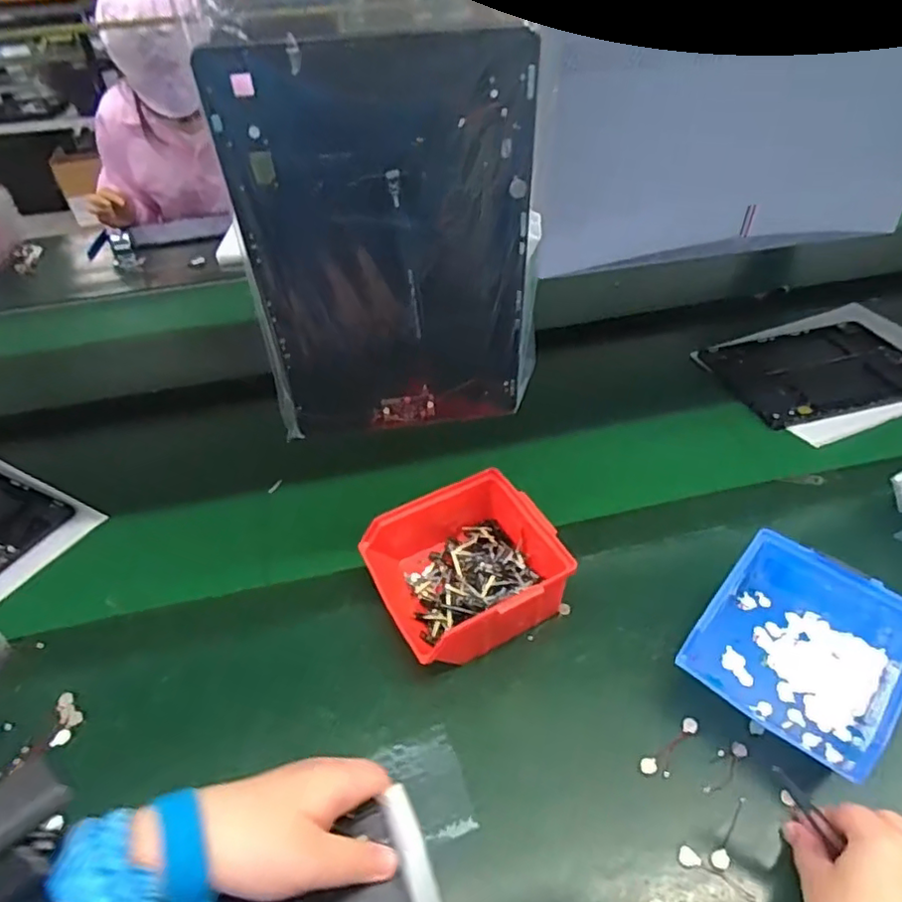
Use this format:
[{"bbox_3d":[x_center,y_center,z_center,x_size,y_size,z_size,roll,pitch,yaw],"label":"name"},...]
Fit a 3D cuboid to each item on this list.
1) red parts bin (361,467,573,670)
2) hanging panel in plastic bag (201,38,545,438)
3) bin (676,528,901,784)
[{"bbox_3d":[0.011,0.097,0.495,0.142,0.072,0.134,-22,47,-17],"label":"red parts bin"},{"bbox_3d":[-0.031,-0.103,0.347,0.163,0.226,0.022,-7,39,-6],"label":"hanging panel in plastic bag"},{"bbox_3d":[0.248,0.141,0.428,0.123,0.061,0.129,32,55,32],"label":"bin"}]

